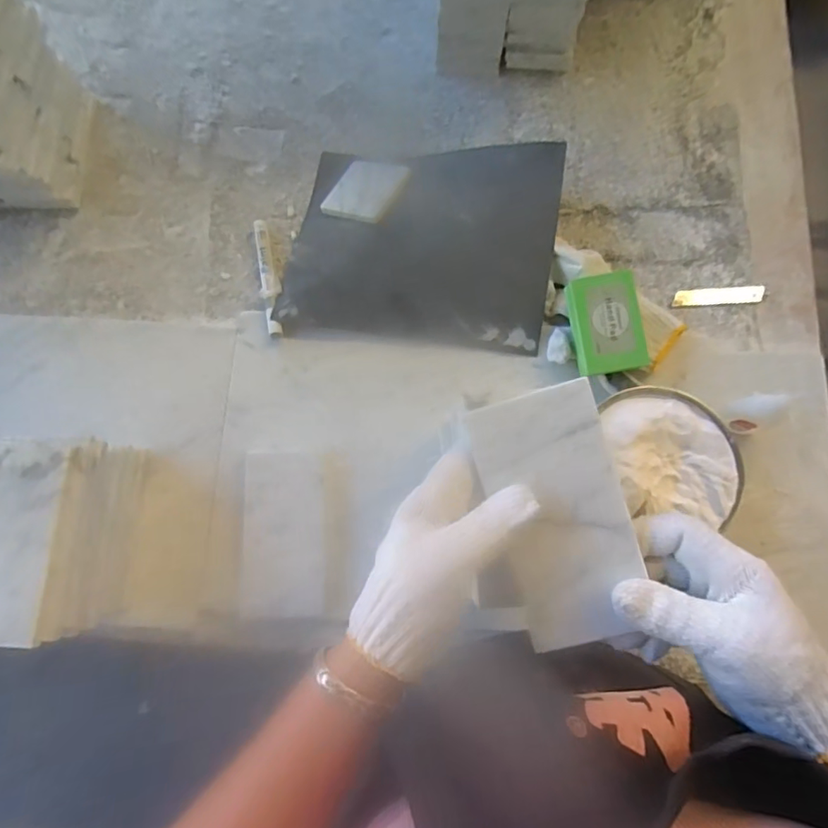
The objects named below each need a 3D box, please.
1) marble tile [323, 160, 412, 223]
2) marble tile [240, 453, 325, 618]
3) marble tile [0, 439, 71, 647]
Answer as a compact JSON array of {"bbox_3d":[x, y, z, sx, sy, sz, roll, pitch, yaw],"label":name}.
[{"bbox_3d":[-0.053,-0.246,0.584,0.081,0.005,0.083,18,69,26],"label":"marble tile"},{"bbox_3d":[-0.124,0.112,0.499,0.073,0.014,0.147,-2,78,0],"label":"marble tile"},{"bbox_3d":[-0.313,0.095,0.407,0.071,0.013,0.151,3,78,-1],"label":"marble tile"}]

